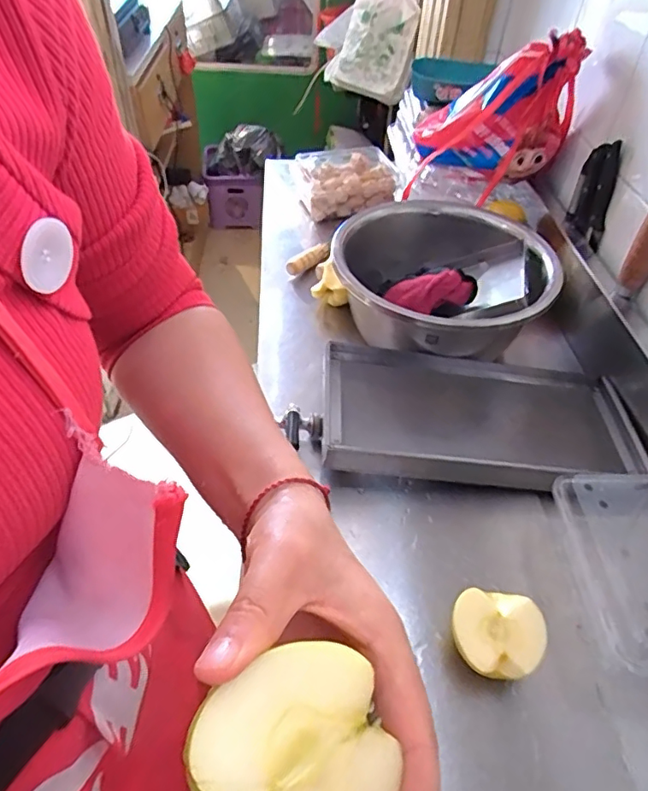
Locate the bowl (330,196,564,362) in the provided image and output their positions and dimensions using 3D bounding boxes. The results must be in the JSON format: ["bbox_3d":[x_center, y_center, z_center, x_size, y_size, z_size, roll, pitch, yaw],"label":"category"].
[{"bbox_3d":[0.149,-0.141,0.719,0.264,0.119,0.272,2,46,-2],"label":"bowl"}]

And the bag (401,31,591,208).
[{"bbox_3d":[0.244,-0.407,0.808,0.217,0.189,0.134,18,47,14],"label":"bag"}]

